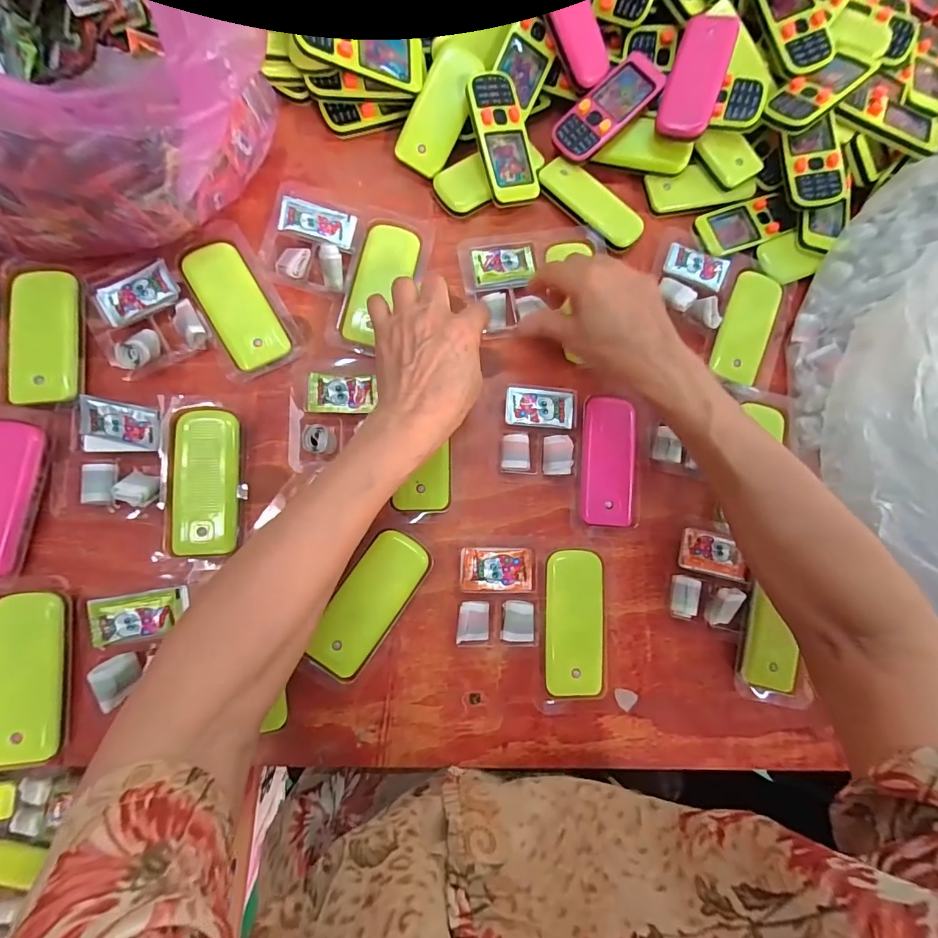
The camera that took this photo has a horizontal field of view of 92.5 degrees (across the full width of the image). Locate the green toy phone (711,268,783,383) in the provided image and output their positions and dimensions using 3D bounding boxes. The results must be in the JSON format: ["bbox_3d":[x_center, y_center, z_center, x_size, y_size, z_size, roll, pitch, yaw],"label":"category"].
[{"bbox_3d":[0.248,-0.126,0.404,0.041,0.014,0.104,21,81,-5],"label":"green toy phone"}]

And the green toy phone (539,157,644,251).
[{"bbox_3d":[0.110,-0.240,0.404,0.103,0.011,0.039,41,80,-1],"label":"green toy phone"}]

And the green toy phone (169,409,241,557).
[{"bbox_3d":[-0.194,0.010,0.334,0.047,0.021,0.104,-1,84,-7],"label":"green toy phone"}]

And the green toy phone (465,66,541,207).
[{"bbox_3d":[0.031,-0.284,0.388,0.051,0.015,0.102,-19,103,-9],"label":"green toy phone"}]

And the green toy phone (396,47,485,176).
[{"bbox_3d":[-0.026,-0.314,0.391,0.043,0.009,0.107,24,94,-4],"label":"green toy phone"}]

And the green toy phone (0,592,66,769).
[{"bbox_3d":[-0.287,0.135,0.291,0.042,0.011,0.103,-3,84,-8],"label":"green toy phone"}]

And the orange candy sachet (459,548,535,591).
[{"bbox_3d":[0.020,0.076,0.344,0.054,0.016,0.032,2,83,-7],"label":"orange candy sachet"}]

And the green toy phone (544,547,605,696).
[{"bbox_3d":[0.080,0.115,0.342,0.046,0.012,0.104,3,83,-7],"label":"green toy phone"}]

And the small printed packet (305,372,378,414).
[{"bbox_3d":[-0.098,-0.058,0.347,0.051,0.006,0.029,2,95,-3],"label":"small printed packet"}]

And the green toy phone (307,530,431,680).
[{"bbox_3d":[-0.072,0.096,0.328,0.043,0.011,0.105,35,81,-2],"label":"green toy phone"}]

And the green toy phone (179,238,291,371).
[{"bbox_3d":[-0.183,-0.129,0.353,0.043,0.011,0.101,-30,88,-10],"label":"green toy phone"}]

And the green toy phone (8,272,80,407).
[{"bbox_3d":[-0.309,-0.096,0.325,0.043,0.011,0.100,-5,84,-8],"label":"green toy phone"}]

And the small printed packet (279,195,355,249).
[{"bbox_3d":[-0.122,-0.202,0.365,0.057,0.007,0.033,8,83,-6],"label":"small printed packet"}]

